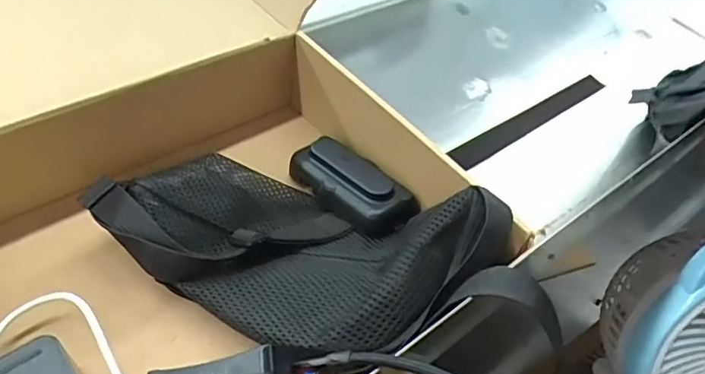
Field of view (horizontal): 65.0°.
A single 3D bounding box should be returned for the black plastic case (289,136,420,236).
[{"bbox_3d":[0.000,-0.005,0.422,0.104,0.028,0.048,34,48,28],"label":"black plastic case"}]

